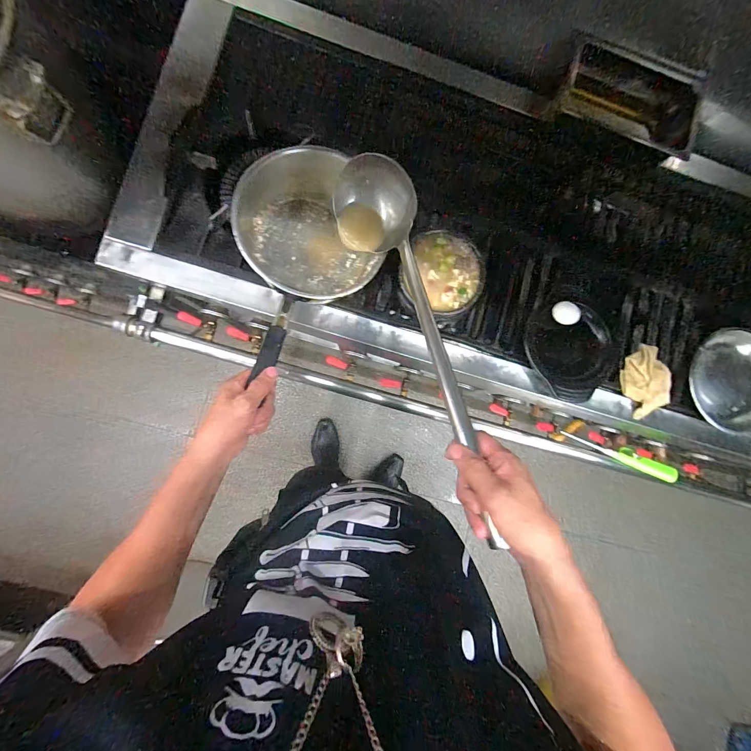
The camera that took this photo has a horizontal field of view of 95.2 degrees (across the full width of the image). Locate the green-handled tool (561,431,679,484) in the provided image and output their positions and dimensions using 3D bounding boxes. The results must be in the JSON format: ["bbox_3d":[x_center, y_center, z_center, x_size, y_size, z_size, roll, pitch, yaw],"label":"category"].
[{"bbox_3d":[0.536,0.173,0.753,0.269,0.021,0.035,22,85,-5],"label":"green-handled tool"}]

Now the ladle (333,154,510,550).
[{"bbox_3d":[0.046,-0.056,0.438,0.108,0.094,0.499,-13,70,-7],"label":"ladle"}]

